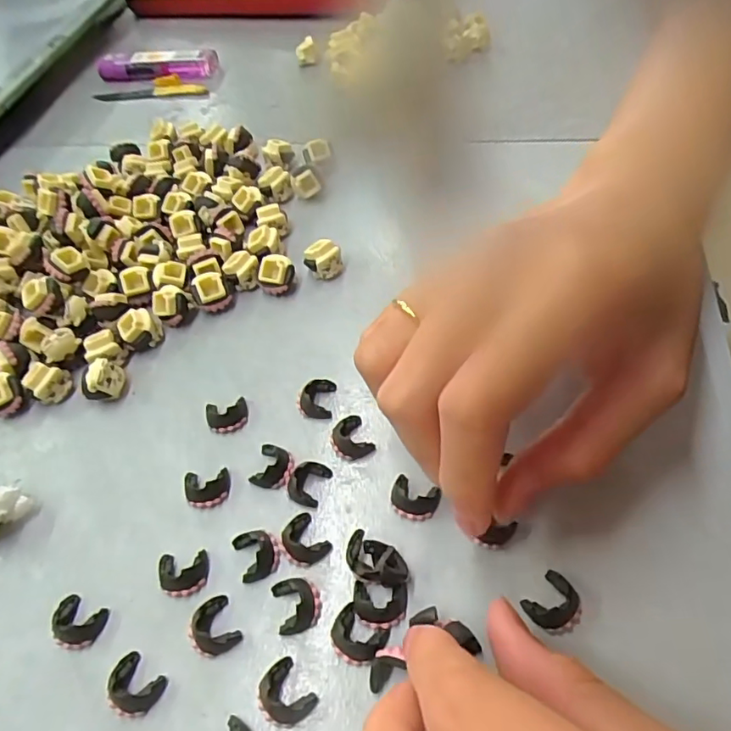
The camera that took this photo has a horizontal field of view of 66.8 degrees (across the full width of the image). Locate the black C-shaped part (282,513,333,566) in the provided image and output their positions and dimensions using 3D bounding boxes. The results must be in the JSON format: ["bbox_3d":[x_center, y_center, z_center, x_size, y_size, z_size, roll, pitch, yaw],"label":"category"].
[{"bbox_3d":[-0.021,0.057,0.182,0.013,0.008,0.016,-36,60,-18],"label":"black C-shaped part"}]

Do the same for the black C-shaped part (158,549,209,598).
[{"bbox_3d":[-0.060,0.068,0.181,0.015,0.005,0.014,-10,55,1],"label":"black C-shaped part"}]

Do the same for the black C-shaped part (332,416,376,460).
[{"bbox_3d":[-0.006,0.026,0.201,0.014,0.008,0.015,-28,57,-11],"label":"black C-shaped part"}]

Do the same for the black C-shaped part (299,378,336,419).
[{"bbox_3d":[-0.019,0.012,0.213,0.014,0.009,0.016,3,56,10],"label":"black C-shaped part"}]

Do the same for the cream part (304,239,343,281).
[{"bbox_3d":[-0.019,-0.047,0.250,0.015,0.015,0.012,-19,55,-5],"label":"cream part"}]

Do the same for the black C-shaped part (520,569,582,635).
[{"bbox_3d":[0.057,0.071,0.164,0.016,0.004,0.014,-39,61,-20],"label":"black C-shaped part"}]

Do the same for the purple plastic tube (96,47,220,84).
[{"bbox_3d":[-0.143,-0.205,0.378,0.084,0.014,0.018,3,56,7],"label":"purple plastic tube"}]

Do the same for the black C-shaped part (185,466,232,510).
[{"bbox_3d":[-0.056,0.043,0.197,0.015,0.007,0.014,-15,55,-2],"label":"black C-shaped part"}]

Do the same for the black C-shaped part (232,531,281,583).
[{"bbox_3d":[-0.036,0.061,0.182,0.014,0.006,0.015,-21,56,-9],"label":"black C-shaped part"}]

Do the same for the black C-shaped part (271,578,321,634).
[{"bbox_3d":[-0.021,0.073,0.172,0.014,0.007,0.016,-15,56,-5],"label":"black C-shaped part"}]

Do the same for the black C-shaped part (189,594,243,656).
[{"bbox_3d":[-0.047,0.081,0.171,0.014,0.005,0.016,-28,58,-13],"label":"black C-shaped part"}]

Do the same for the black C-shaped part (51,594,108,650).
[{"bbox_3d":[-0.092,0.081,0.175,0.016,0.006,0.014,10,58,15],"label":"black C-shaped part"}]

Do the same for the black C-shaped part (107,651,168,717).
[{"bbox_3d":[-0.069,0.095,0.163,0.016,0.007,0.014,28,62,22],"label":"black C-shaped part"}]

